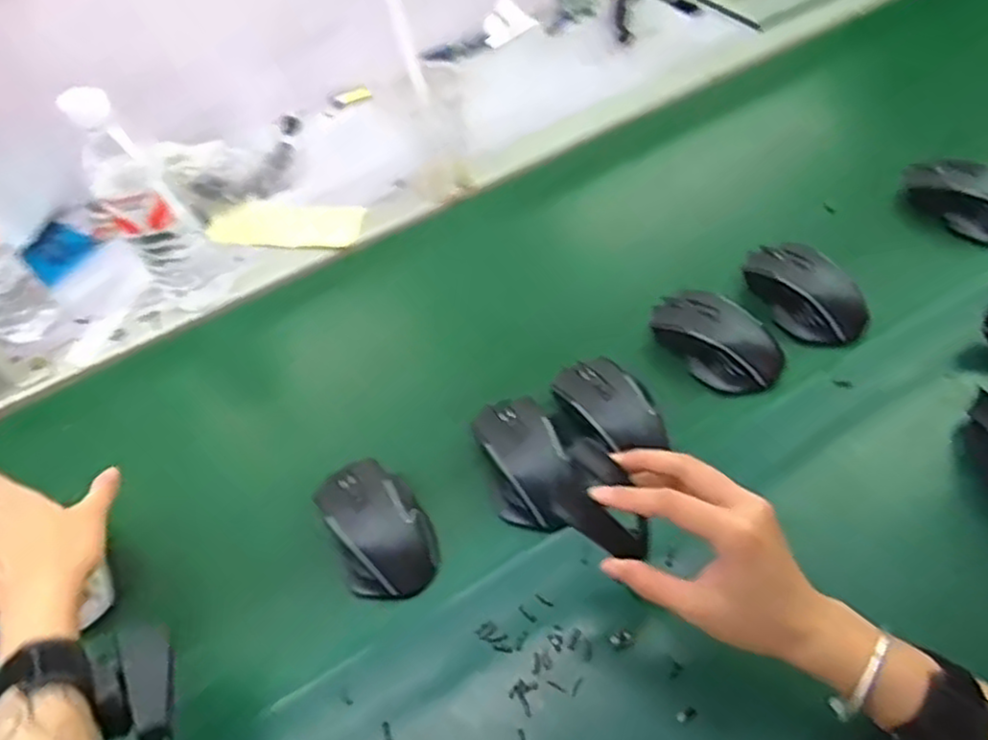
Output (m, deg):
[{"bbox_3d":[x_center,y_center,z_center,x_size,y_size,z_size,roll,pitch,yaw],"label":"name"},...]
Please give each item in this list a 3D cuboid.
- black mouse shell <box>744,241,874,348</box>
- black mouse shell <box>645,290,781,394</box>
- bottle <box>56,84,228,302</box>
[{"bbox_3d":[0.276,-0.072,0.651,0.071,0.041,0.112,-21,50,-6],"label":"black mouse shell"},{"bbox_3d":[0.189,-0.026,0.627,0.115,0.032,0.063,32,64,29],"label":"black mouse shell"},{"bbox_3d":[-0.319,-0.149,0.679,0.070,0.220,0.054,-33,54,-15],"label":"bottle"}]

